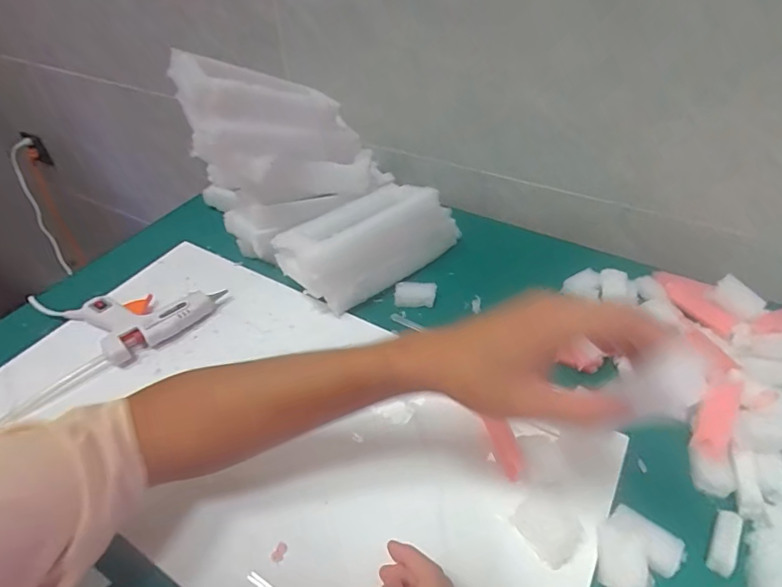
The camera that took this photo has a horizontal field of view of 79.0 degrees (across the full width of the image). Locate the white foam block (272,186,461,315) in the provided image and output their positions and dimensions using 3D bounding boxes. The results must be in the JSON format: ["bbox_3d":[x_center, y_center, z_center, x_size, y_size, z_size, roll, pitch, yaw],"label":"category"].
[{"bbox_3d":[-0.024,-0.069,0.590,0.221,0.093,0.097,-29,50,-25],"label":"white foam block"}]

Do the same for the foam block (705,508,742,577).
[{"bbox_3d":[0.260,0.194,0.371,0.016,0.015,0.049,24,50,24],"label":"foam block"}]

